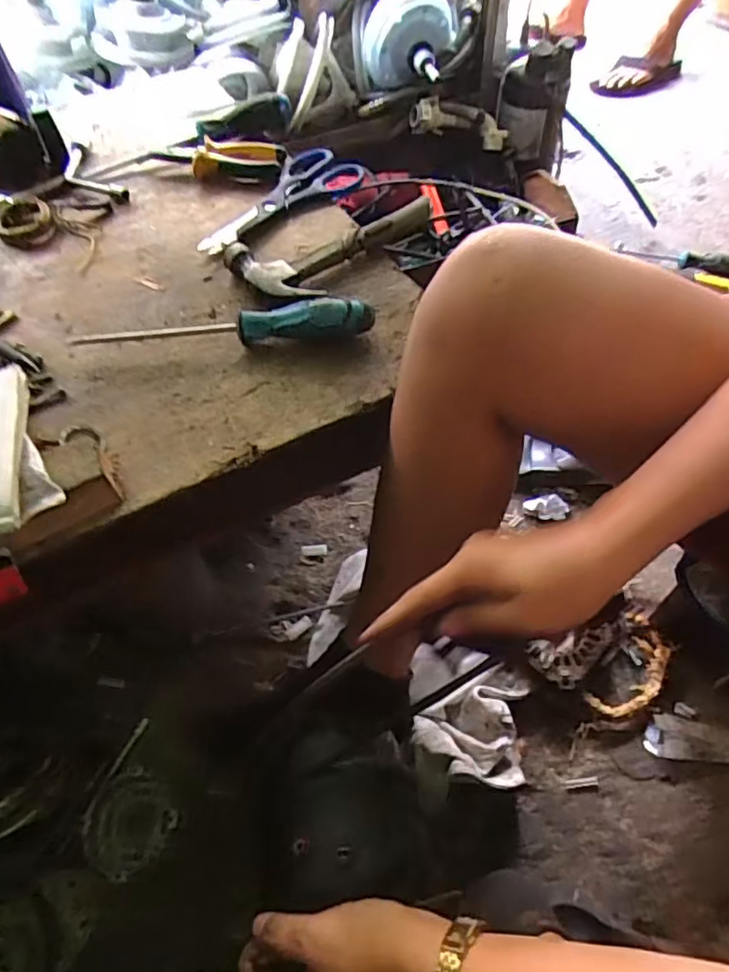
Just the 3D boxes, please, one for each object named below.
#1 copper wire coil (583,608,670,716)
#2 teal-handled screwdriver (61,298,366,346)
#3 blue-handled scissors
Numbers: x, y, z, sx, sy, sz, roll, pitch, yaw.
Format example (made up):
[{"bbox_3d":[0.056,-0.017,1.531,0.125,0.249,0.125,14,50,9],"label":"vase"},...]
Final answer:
[{"bbox_3d":[0.293,0.201,0.650,0.060,0.026,0.120,30,62,20],"label":"copper wire coil"},{"bbox_3d":[-0.115,-0.133,0.492,0.241,0.030,0.026,-2,56,1],"label":"teal-handled screwdriver"},{"bbox_3d":[-0.092,-0.296,0.610,0.199,0.012,0.069,-39,63,-22],"label":"blue-handled scissors"}]

